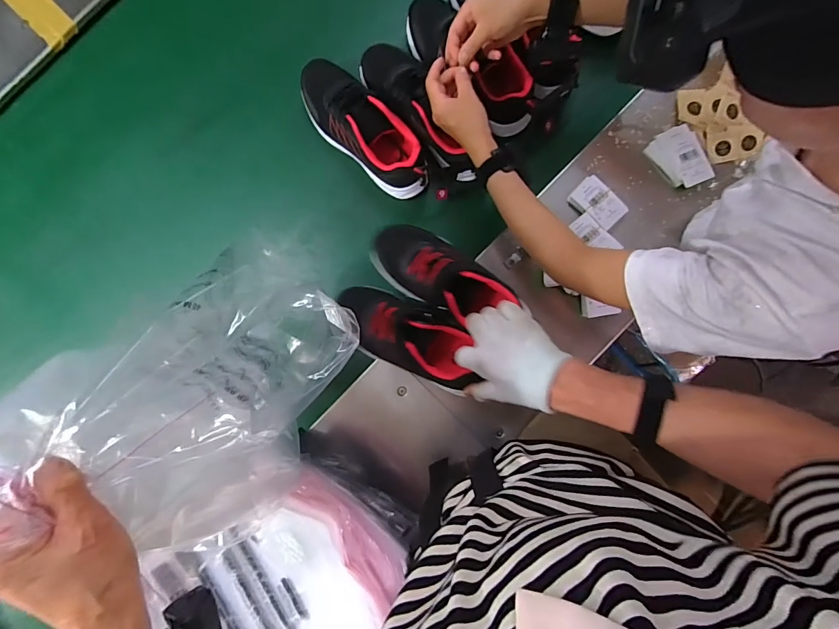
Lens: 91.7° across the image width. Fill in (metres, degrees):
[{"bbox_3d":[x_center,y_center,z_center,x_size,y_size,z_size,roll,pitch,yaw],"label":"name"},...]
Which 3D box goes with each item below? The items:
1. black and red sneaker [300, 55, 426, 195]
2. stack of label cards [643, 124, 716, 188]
[{"bbox_3d":[-0.092,-0.292,0.648,0.098,0.084,0.258,-45,86,-1],"label":"black and red sneaker"},{"bbox_3d":[0.413,-0.248,0.646,0.071,0.014,0.097,-25,82,20],"label":"stack of label cards"}]

